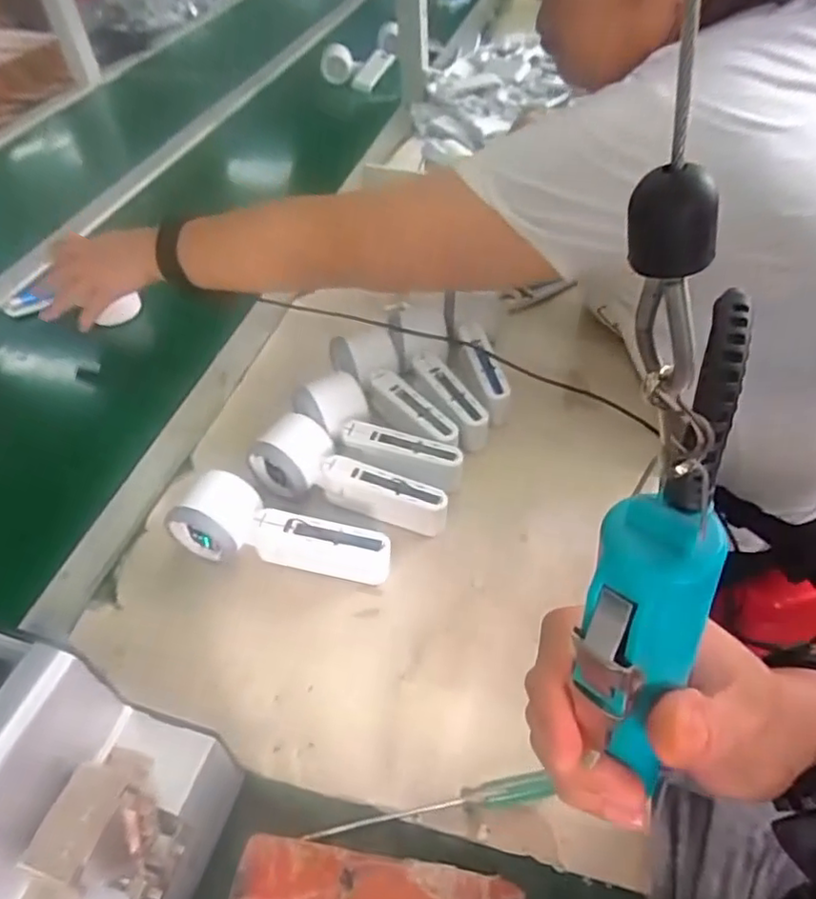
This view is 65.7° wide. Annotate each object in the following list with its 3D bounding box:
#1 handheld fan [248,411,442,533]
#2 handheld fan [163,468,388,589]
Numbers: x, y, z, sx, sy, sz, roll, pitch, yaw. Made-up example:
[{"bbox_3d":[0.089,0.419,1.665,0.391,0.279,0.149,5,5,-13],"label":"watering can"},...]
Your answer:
[{"bbox_3d":[-0.039,0.022,0.512,0.152,0.053,0.061,18,52,20],"label":"handheld fan"},{"bbox_3d":[-0.096,0.066,0.475,0.163,0.056,0.052,14,51,17],"label":"handheld fan"}]

